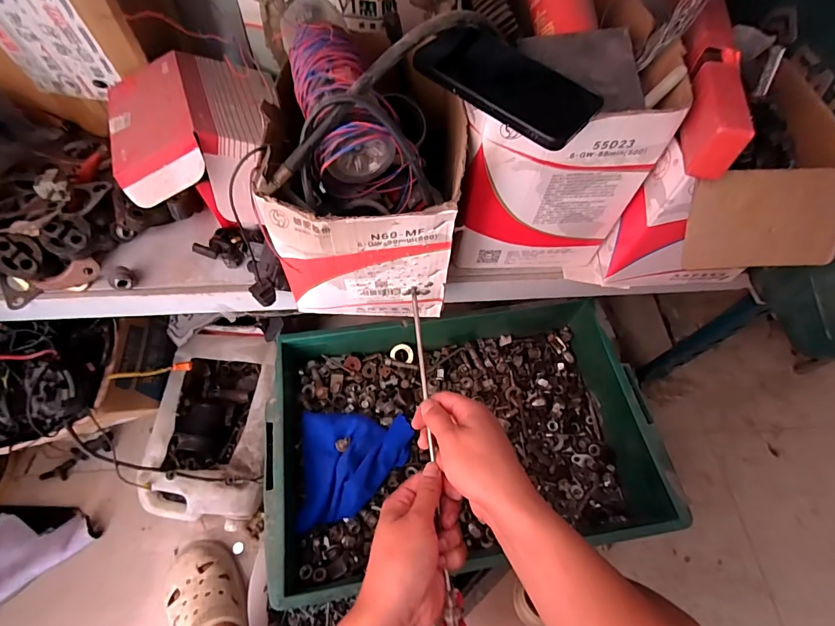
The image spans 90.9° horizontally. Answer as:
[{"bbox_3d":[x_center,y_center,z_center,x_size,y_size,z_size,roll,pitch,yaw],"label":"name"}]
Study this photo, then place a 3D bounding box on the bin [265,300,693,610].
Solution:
[{"bbox_3d":[0.061,0.184,0.656,0.555,0.127,0.366,-8,63,-6],"label":"bin"}]

